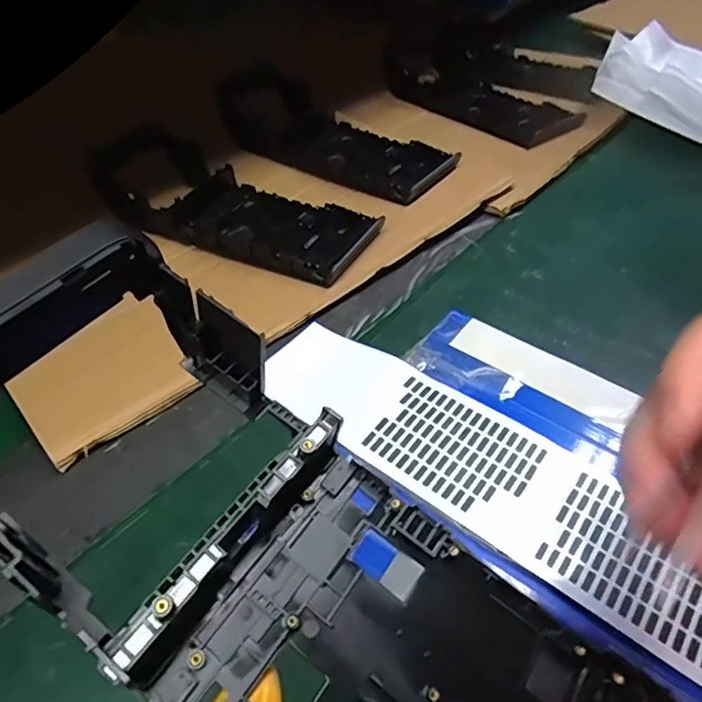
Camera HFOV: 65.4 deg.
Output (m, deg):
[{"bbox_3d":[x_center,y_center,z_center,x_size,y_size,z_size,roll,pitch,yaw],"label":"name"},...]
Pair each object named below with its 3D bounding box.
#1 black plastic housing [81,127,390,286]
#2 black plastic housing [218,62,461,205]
[{"bbox_3d":[-0.093,-0.113,0.401,0.224,0.032,0.086,26,53,22],"label":"black plastic housing"},{"bbox_3d":[-0.015,-0.195,0.477,0.223,0.034,0.095,29,54,24],"label":"black plastic housing"}]

